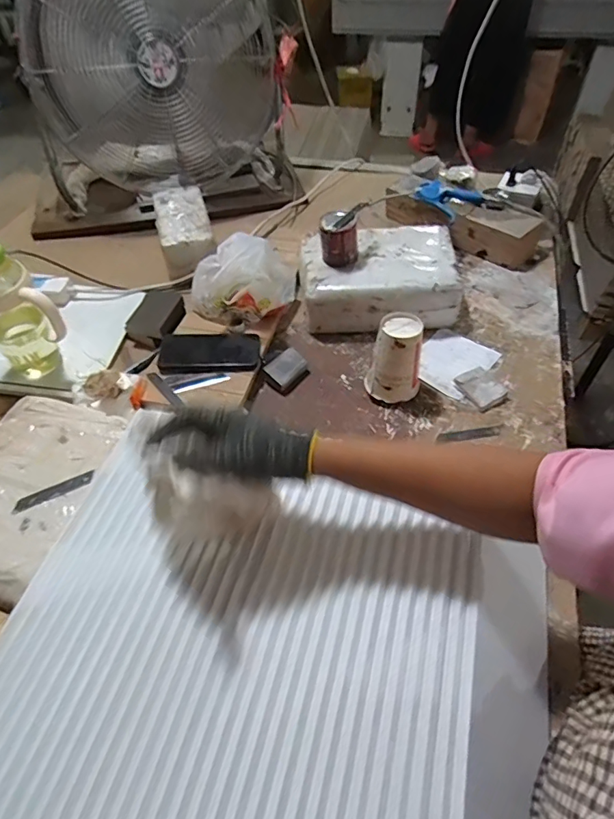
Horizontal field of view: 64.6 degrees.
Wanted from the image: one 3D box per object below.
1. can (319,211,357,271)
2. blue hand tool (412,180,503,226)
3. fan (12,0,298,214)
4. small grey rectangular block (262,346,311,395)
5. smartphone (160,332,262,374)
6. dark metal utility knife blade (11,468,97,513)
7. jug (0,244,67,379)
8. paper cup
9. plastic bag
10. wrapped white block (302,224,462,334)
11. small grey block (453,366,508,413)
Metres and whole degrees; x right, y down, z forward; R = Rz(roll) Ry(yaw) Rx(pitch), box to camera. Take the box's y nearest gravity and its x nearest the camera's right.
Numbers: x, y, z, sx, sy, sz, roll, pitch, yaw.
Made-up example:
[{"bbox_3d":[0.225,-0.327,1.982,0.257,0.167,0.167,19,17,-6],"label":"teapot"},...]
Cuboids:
[{"bbox_3d":[0.056,-0.299,0.849,0.065,0.077,0.063,-2,52,1],"label":"can"},{"bbox_3d":[0.301,-0.428,0.995,0.094,0.025,0.169,-33,57,-21],"label":"blue hand tool"},{"bbox_3d":[-0.326,-0.727,1.057,0.530,0.478,0.284,-13,53,-7],"label":"fan"},{"bbox_3d":[-0.037,-0.068,0.840,0.059,0.031,0.072,30,59,23],"label":"small grey rectangular block"},{"bbox_3d":[-0.167,-0.101,0.840,0.168,0.016,0.093,-2,52,1],"label":"smartphone"},{"bbox_3d":[-0.320,0.104,0.616,0.098,0.004,0.018,-24,55,-16],"label":"dark metal utility knife blade"},{"bbox_3d":[-0.457,-0.150,0.755,0.097,0.228,0.114,-38,60,-24],"label":"jug"},{"bbox_3d":[0.139,-0.078,0.753,0.078,0.123,0.080,-1,52,2],"label":"paper cup"},{"bbox_3d":[-0.128,-0.247,0.892,0.178,0.115,0.160,15,54,14],"label":"plastic bag"},{"bbox_3d":[0.128,-0.246,0.897,0.267,0.091,0.195,-2,52,1],"label":"wrapped white block"},{"bbox_3d":[0.277,-0.035,0.767,0.056,0.014,0.072,-22,54,-14],"label":"small grey block"}]

